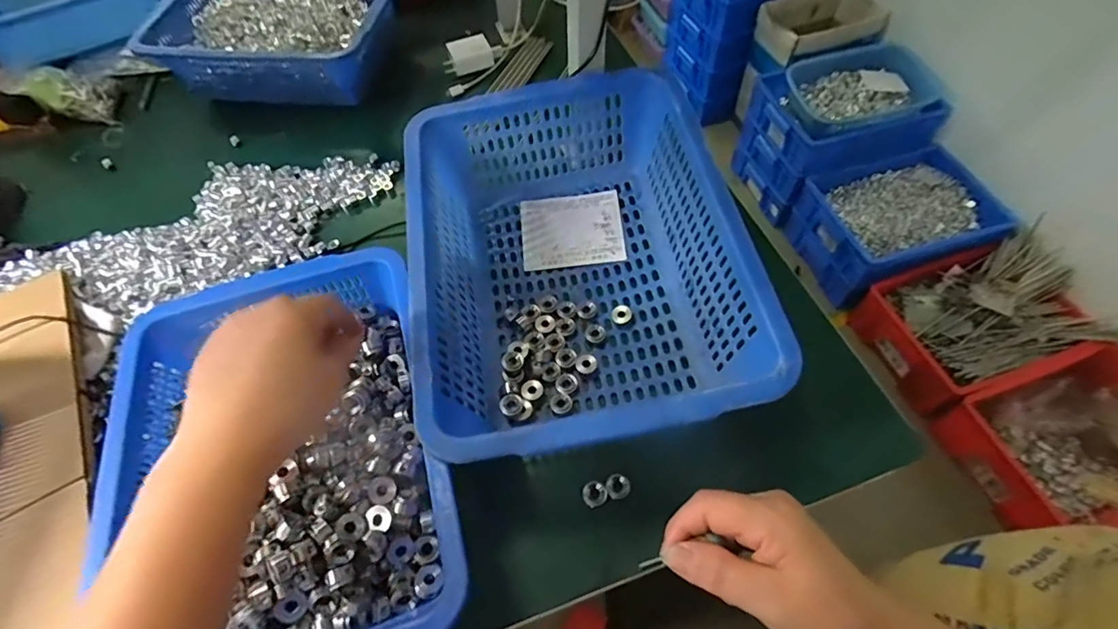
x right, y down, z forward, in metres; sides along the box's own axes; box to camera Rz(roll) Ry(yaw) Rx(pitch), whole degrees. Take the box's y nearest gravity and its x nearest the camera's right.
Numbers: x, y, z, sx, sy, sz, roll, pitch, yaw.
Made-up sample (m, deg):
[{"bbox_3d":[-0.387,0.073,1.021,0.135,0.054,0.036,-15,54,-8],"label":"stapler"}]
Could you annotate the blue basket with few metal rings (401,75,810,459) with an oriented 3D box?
[{"bbox_3d":[0.009,-0.047,0.470,0.267,0.125,0.350,-10,59,-4],"label":"blue basket with few metal rings"}]

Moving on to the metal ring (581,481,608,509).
[{"bbox_3d":[0.029,0.147,0.417,0.019,0.008,0.019,-1,58,2],"label":"metal ring"}]

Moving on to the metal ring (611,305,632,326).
[{"bbox_3d":[0.062,0.001,0.500,0.019,0.016,0.018,-1,58,2],"label":"metal ring"}]

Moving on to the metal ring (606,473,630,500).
[{"bbox_3d":[0.049,0.141,0.418,0.020,0.004,0.020,-1,66,3],"label":"metal ring"}]

